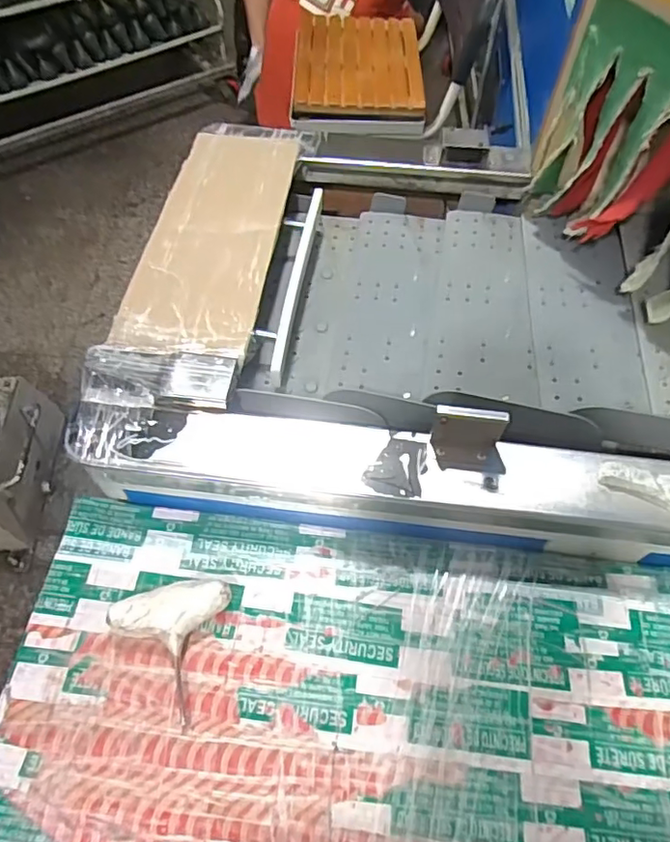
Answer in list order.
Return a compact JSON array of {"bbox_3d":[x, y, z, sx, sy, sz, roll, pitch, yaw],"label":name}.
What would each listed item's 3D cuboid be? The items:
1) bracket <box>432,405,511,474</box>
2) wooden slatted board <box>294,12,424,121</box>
[{"bbox_3d":[0.131,0.017,0.550,0.075,0.059,0.043,4,58,2],"label":"bracket"},{"bbox_3d":[0.051,-0.768,1.234,0.265,0.023,0.340,0,64,-1],"label":"wooden slatted board"}]

